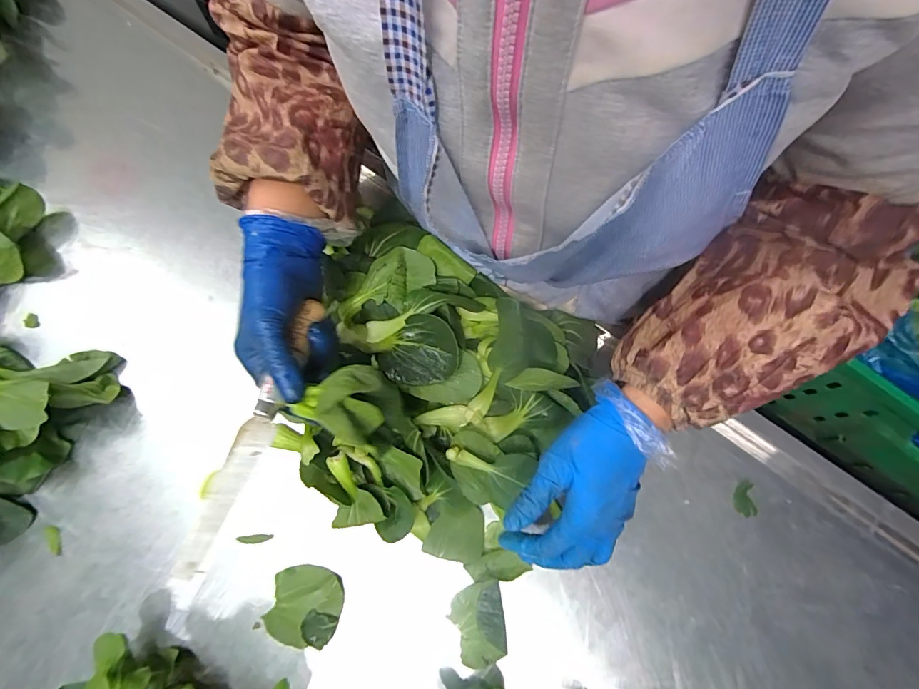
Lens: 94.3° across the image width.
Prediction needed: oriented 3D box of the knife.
[{"bbox_3d":[-0.136,0.052,0.288,0.019,0.015,0.188,14,64,4],"label":"knife"}]

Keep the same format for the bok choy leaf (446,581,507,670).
[{"bbox_3d":[0.016,0.235,0.356,0.043,0.005,0.061,-8,71,-3],"label":"bok choy leaf"}]

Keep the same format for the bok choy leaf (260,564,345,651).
[{"bbox_3d":[-0.131,0.223,0.364,0.062,0.018,0.059,0,71,-1],"label":"bok choy leaf"}]

